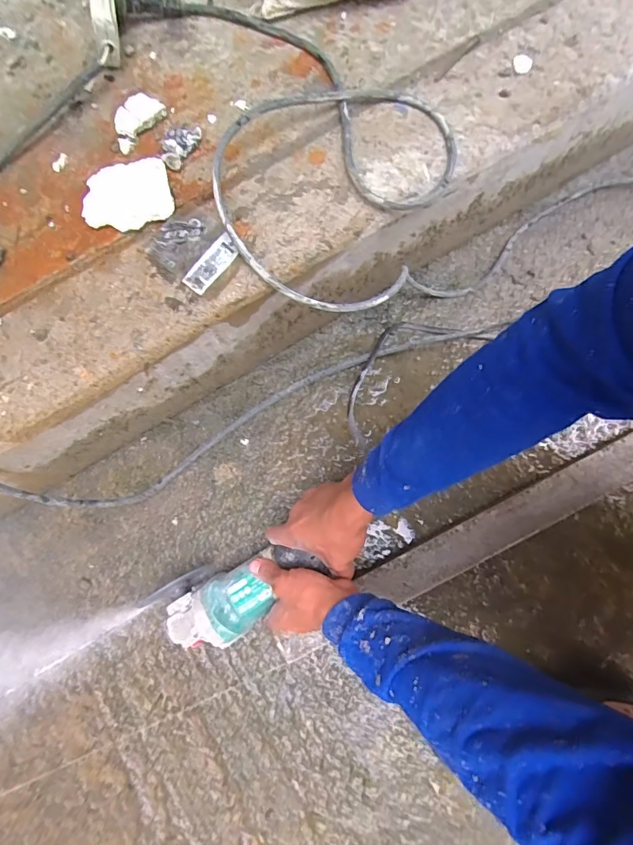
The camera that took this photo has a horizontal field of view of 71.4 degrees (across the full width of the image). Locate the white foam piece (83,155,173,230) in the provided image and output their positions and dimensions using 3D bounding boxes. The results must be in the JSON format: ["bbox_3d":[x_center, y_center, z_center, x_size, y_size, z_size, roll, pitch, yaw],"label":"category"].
[{"bbox_3d":[-0.190,-0.232,0.442,0.086,0.027,0.066,1,81,1],"label":"white foam piece"}]

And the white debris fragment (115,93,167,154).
[{"bbox_3d":[-0.191,-0.319,0.462,0.036,0.013,0.063,42,84,7],"label":"white debris fragment"}]

